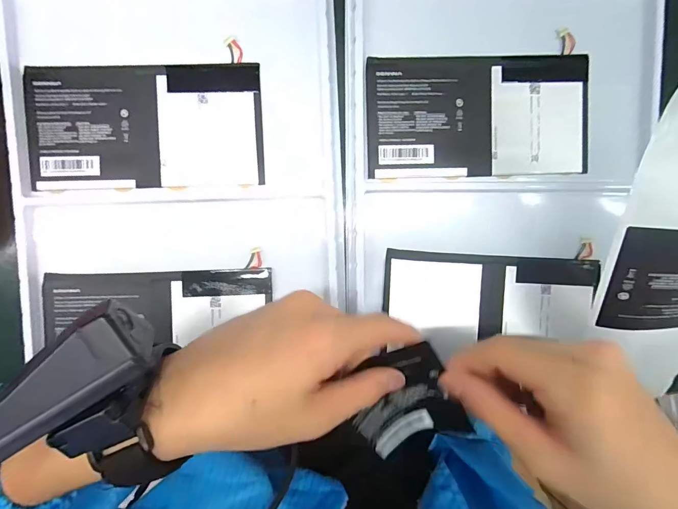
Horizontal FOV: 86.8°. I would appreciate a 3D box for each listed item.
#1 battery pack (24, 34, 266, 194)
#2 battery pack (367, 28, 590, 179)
[{"bbox_3d":[-0.146,-0.099,0.275,0.169,0.011,0.097,-2,94,-1],"label":"battery pack"},{"bbox_3d":[0.109,-0.109,0.284,0.173,0.012,0.093,-2,94,-1],"label":"battery pack"}]

